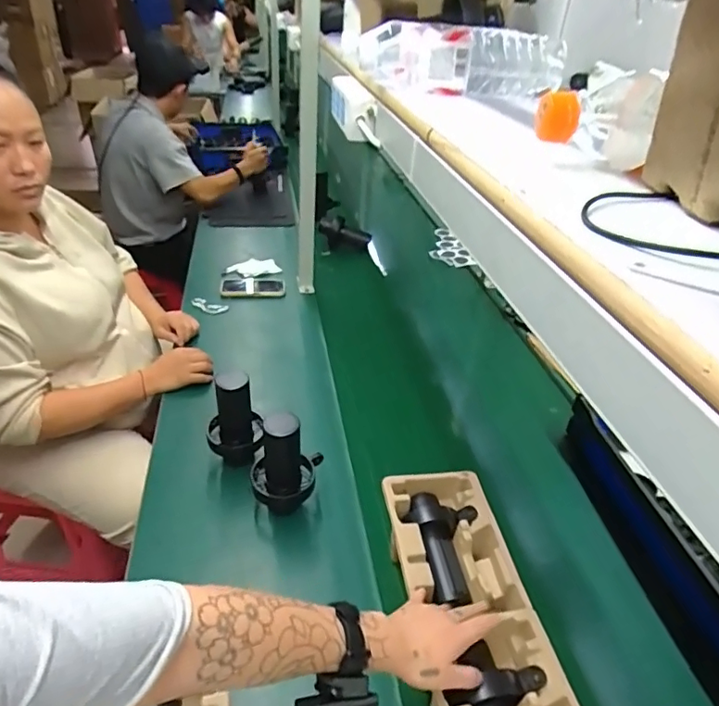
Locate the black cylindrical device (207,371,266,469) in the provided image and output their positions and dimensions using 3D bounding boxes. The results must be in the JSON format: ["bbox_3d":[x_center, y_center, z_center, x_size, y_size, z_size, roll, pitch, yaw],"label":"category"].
[{"bbox_3d":[-0.215,0.120,0.900,0.092,0.194,0.076,-5,35,-10],"label":"black cylindrical device"}]

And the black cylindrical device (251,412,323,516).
[{"bbox_3d":[-0.117,0.166,0.831,0.109,0.178,0.116,-1,34,-5],"label":"black cylindrical device"}]

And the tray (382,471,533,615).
[{"bbox_3d":[0.119,0.268,0.723,0.146,0.059,0.217,-3,35,-8],"label":"tray"}]

